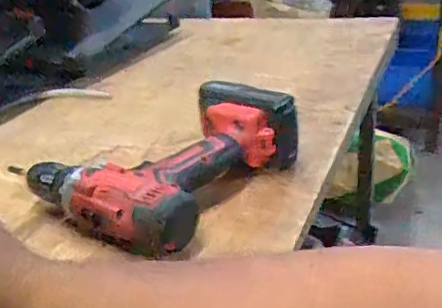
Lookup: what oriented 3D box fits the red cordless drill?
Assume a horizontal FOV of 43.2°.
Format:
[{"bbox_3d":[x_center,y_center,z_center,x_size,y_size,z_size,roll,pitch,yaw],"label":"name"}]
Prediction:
[{"bbox_3d":[-0.050,0.002,0.511,0.171,0.078,0.194,17,33,36],"label":"red cordless drill"}]

